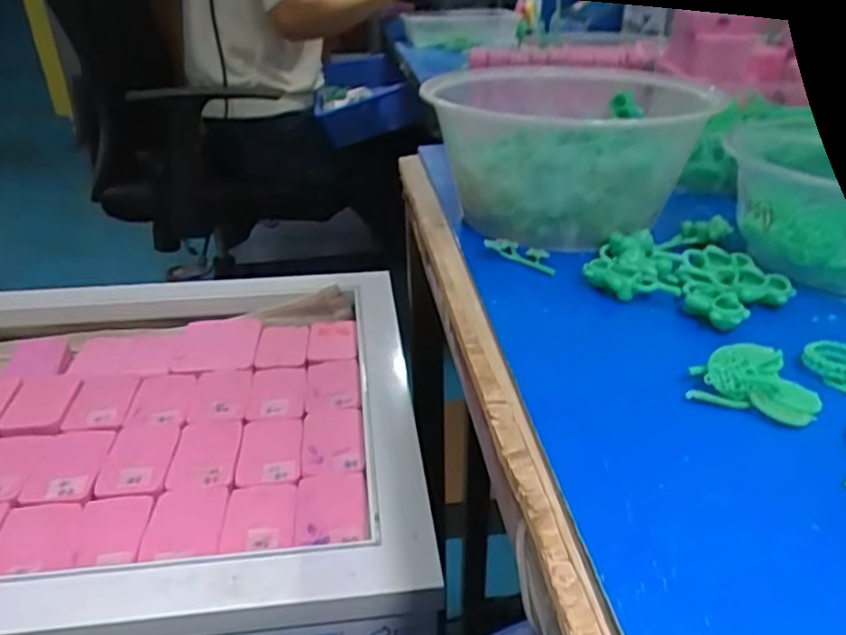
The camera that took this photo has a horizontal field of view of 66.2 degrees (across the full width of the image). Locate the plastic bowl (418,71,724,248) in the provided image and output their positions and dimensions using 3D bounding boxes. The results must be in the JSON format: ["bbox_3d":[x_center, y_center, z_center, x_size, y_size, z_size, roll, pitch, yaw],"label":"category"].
[{"bbox_3d":[0.086,-0.106,0.403,0.156,0.072,0.163,4,30,8],"label":"plastic bowl"}]

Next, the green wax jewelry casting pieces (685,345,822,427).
[{"bbox_3d":[0.125,0.021,0.245,0.043,0.014,0.039,12,32,20],"label":"green wax jewelry casting pieces"}]

